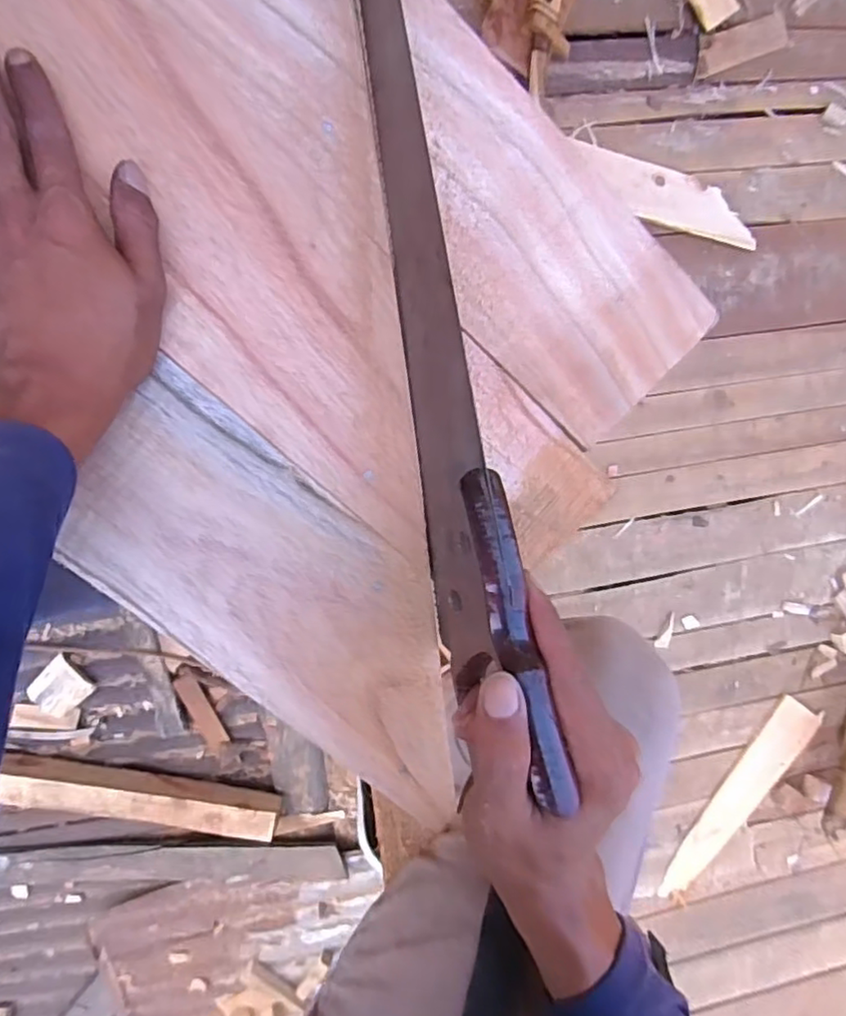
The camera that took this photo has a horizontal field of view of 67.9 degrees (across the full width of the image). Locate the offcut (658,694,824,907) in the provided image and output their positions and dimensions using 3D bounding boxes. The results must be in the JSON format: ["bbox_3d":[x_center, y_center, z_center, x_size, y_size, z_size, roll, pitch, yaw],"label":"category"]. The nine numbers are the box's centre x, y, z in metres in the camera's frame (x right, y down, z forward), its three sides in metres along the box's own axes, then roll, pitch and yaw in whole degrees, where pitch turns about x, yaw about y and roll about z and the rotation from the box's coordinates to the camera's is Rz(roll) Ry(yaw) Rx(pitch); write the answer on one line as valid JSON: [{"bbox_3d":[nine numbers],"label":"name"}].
[{"bbox_3d":[0.663,0.615,1.321,0.104,0.020,0.484,38,88,-12],"label":"offcut"}]

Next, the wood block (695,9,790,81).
[{"bbox_3d":[0.589,-0.857,1.162,0.178,0.016,0.073,-18,99,-8],"label":"wood block"}]

